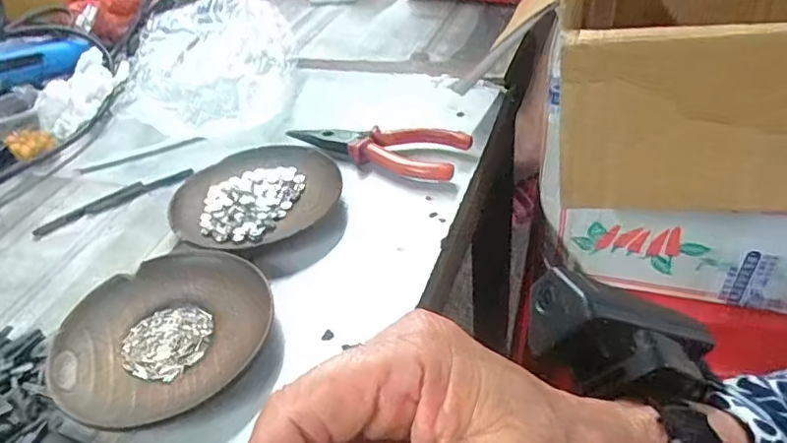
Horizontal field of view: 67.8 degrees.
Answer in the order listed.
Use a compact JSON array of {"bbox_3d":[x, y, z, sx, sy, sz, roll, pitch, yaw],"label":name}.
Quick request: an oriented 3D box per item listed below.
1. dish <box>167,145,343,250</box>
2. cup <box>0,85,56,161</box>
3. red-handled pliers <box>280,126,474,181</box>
[{"bbox_3d":[-0.097,-0.017,0.407,0.099,0.016,0.113,27,50,36],"label":"dish"},{"bbox_3d":[-0.311,-0.079,0.488,0.044,0.053,0.047,-5,38,4],"label":"cup"},{"bbox_3d":[-0.013,-0.060,0.449,0.139,0.018,0.049,14,43,26],"label":"red-handled pliers"}]

